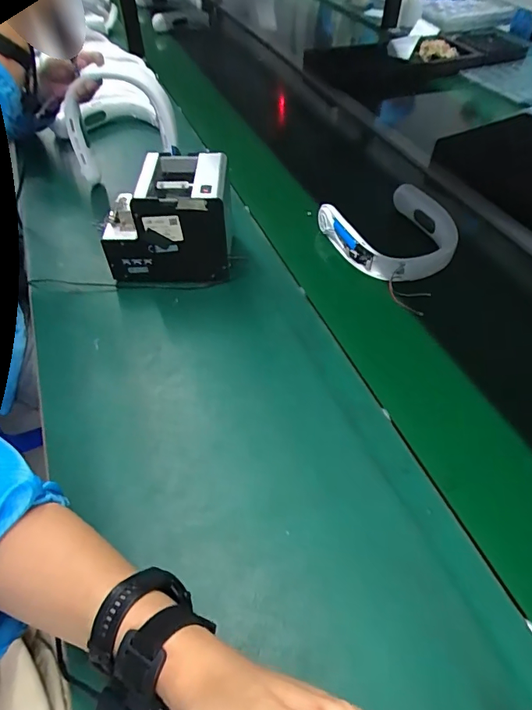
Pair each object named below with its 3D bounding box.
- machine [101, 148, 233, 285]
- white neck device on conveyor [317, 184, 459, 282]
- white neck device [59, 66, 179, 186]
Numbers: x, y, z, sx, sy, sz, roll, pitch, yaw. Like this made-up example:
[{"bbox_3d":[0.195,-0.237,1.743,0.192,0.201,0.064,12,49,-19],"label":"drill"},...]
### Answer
[{"bbox_3d":[-0.144,-0.205,0.666,0.171,0.138,0.132,0,50,-1],"label":"machine"},{"bbox_3d":[0.215,-0.206,0.747,0.191,0.052,0.196,-19,52,-16],"label":"white neck device on conveyor"},{"bbox_3d":[-0.260,-0.403,0.775,0.205,0.138,0.064,-14,48,20],"label":"white neck device"}]

